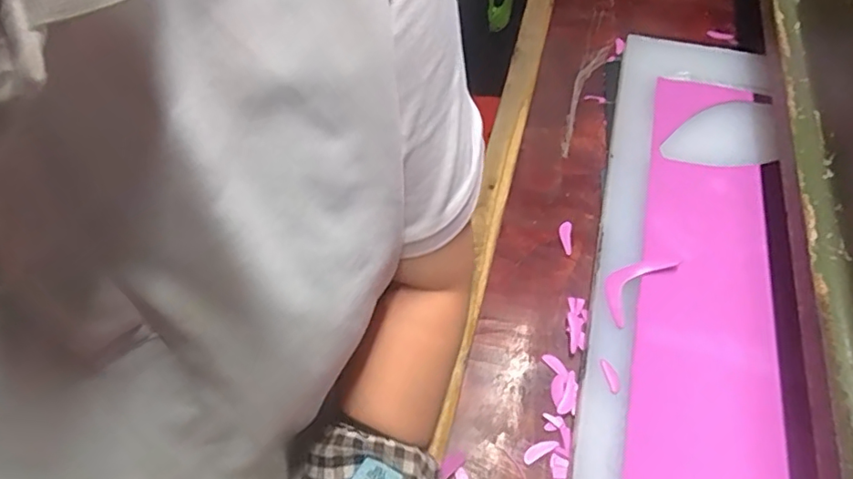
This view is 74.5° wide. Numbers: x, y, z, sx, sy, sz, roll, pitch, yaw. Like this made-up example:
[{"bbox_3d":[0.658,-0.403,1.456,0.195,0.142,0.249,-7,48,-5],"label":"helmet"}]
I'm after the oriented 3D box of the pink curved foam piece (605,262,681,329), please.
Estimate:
[{"bbox_3d":[0.171,0.035,0.465,0.034,0.006,0.081,38,63,23],"label":"pink curved foam piece"}]

